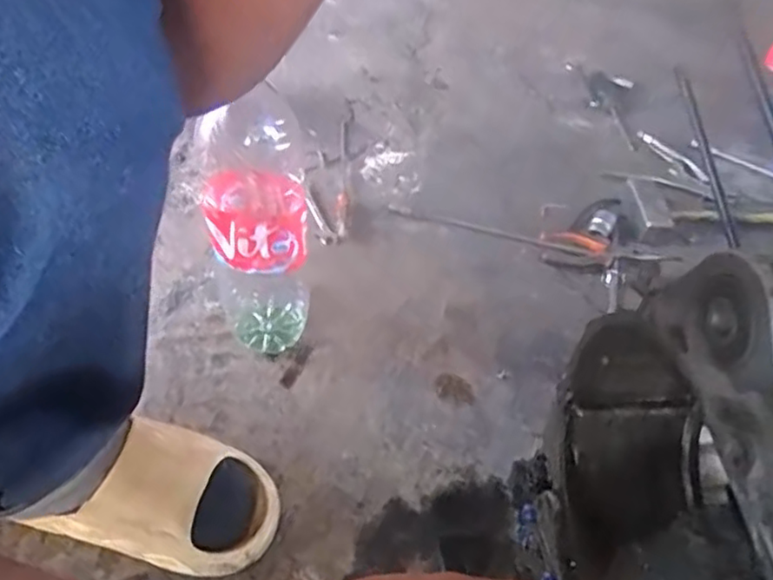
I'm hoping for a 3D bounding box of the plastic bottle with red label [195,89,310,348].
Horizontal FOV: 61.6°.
[{"bbox_3d":[-0.124,-0.053,0.622,0.086,0.253,0.099,-6,47,-10],"label":"plastic bottle with red label"}]

